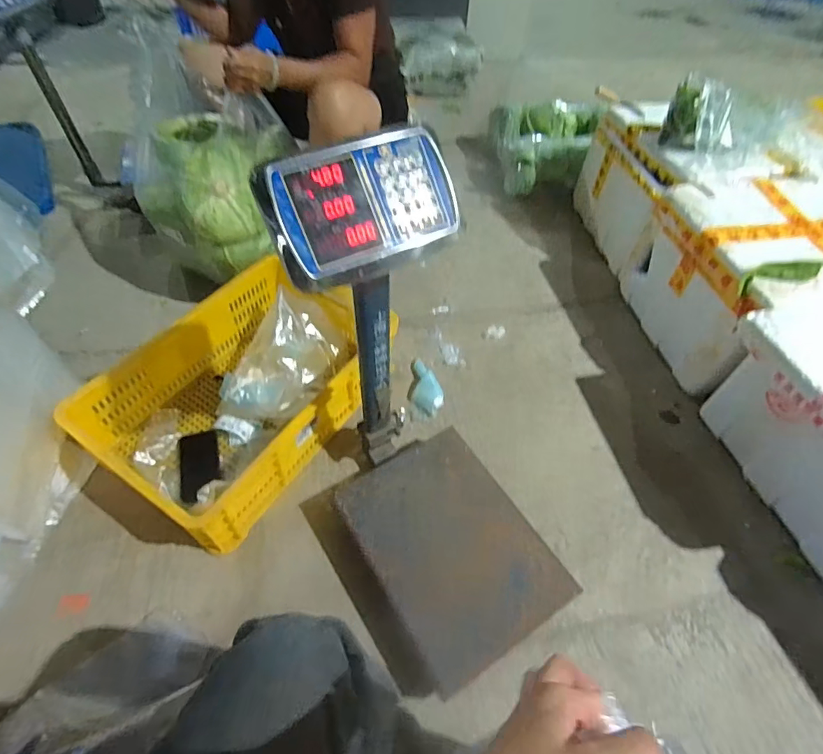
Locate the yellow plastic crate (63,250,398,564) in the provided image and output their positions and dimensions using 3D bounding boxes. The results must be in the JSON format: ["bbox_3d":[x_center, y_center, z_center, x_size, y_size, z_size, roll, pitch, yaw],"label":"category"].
[{"bbox_3d":[-0.364,0.030,1.068,0.407,0.182,0.595,28,55,19],"label":"yellow plastic crate"}]

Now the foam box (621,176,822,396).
[{"bbox_3d":[0.956,-0.252,1.273,0.625,0.342,0.479,-9,49,-11],"label":"foam box"}]

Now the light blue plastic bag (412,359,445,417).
[{"bbox_3d":[0.038,0.026,1.176,0.076,0.053,0.165,0,51,-3],"label":"light blue plastic bag"}]

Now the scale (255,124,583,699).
[{"bbox_3d":[0.045,0.090,0.696,0.305,0.642,0.505,-24,53,-23],"label":"scale"}]

